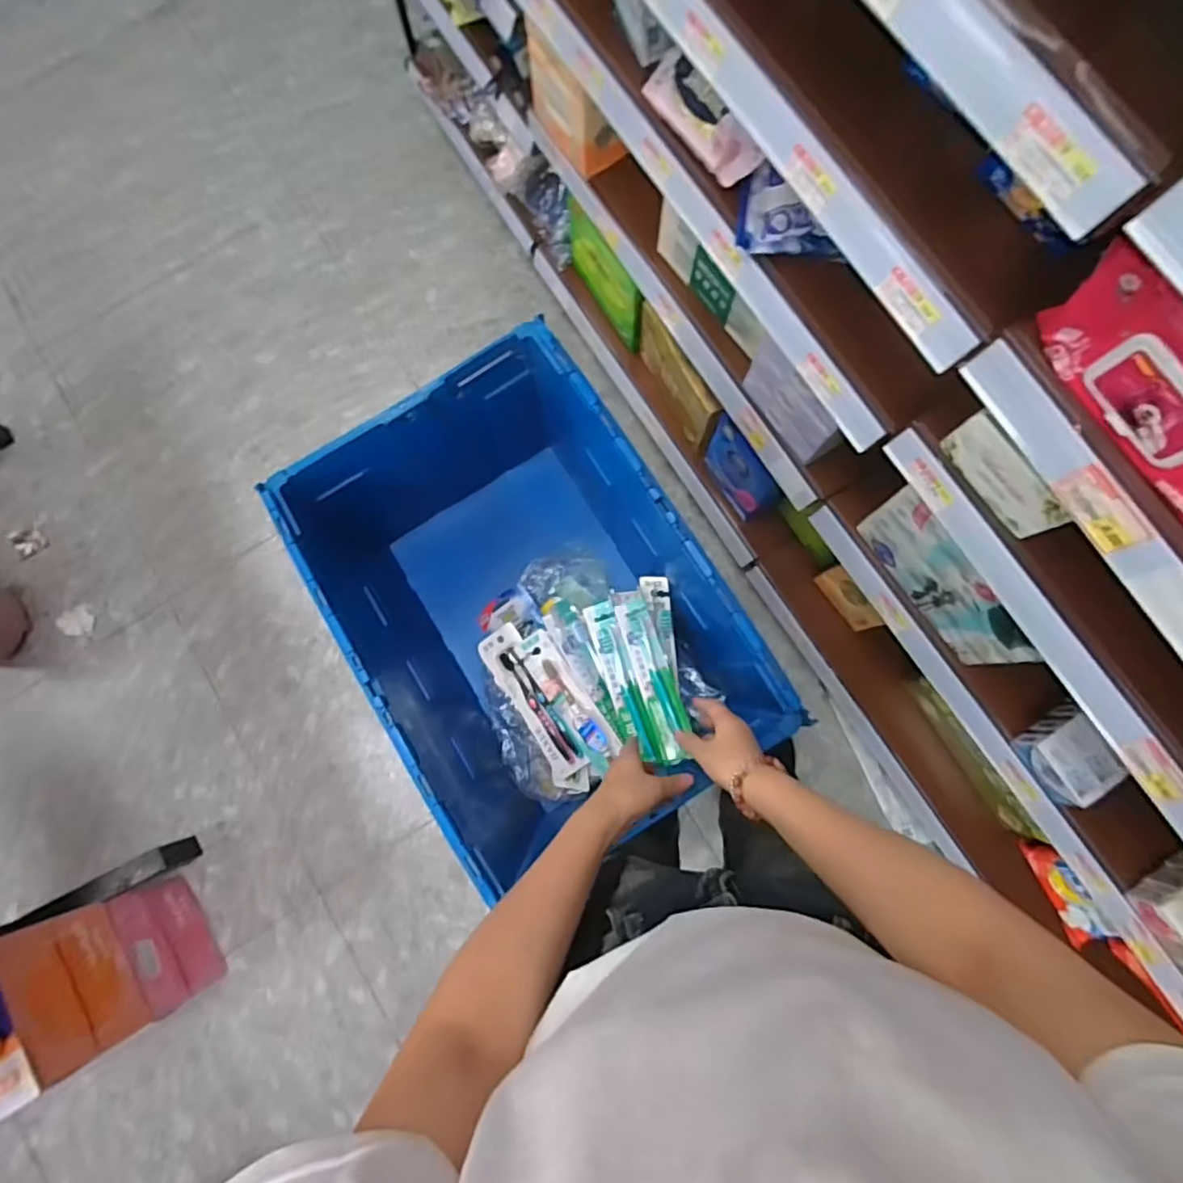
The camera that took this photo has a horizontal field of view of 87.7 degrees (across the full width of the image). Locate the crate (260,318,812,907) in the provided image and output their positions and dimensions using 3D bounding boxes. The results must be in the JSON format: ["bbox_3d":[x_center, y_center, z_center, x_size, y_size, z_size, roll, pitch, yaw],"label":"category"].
[{"bbox_3d":[-0.092,0.022,0.874,0.425,0.328,0.568,-32,81,-2],"label":"crate"}]

